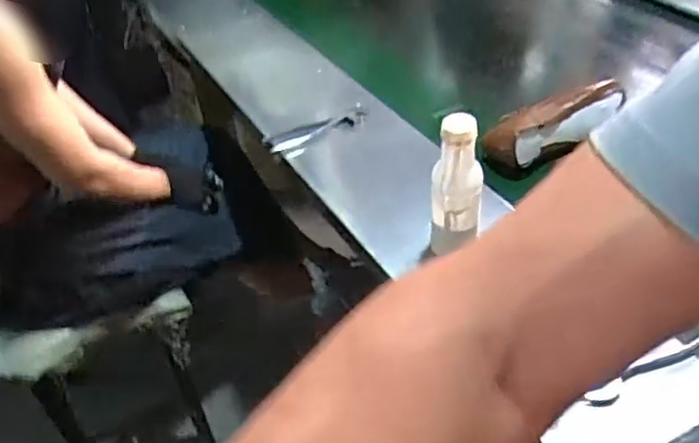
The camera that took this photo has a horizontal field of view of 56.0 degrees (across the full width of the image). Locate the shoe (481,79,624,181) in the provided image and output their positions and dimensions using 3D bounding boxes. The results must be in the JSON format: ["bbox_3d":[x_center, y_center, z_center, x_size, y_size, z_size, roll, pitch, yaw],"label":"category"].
[{"bbox_3d":[0.345,-0.160,1.097,0.287,0.087,0.084,-27,45,-25],"label":"shoe"}]

